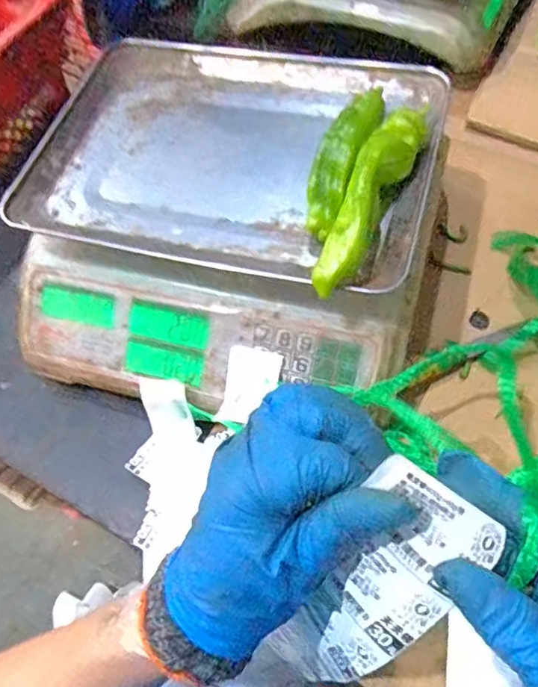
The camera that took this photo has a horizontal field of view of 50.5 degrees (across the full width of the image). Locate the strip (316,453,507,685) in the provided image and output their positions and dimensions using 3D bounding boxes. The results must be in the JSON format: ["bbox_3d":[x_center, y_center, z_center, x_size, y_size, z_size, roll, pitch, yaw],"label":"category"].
[{"bbox_3d":[0.054,0.111,0.252,0.052,0.130,0.020,29,27,18],"label":"strip"}]

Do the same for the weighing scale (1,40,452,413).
[{"bbox_3d":[-0.031,-0.112,0.501,0.335,0.152,0.312,-2,61,3],"label":"weighing scale"}]

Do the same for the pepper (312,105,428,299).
[{"bbox_3d":[0.075,-0.110,0.413,0.040,0.035,0.178,19,64,13],"label":"pepper"}]

